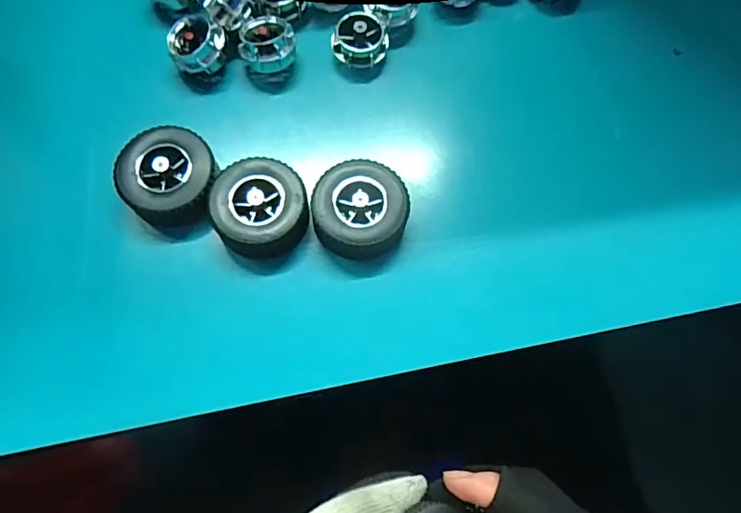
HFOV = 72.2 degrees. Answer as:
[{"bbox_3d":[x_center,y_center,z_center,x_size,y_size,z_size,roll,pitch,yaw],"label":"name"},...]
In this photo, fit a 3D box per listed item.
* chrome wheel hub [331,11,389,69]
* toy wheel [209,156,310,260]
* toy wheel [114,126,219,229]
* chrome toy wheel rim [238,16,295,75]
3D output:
[{"bbox_3d":[-0.004,-0.098,0.229,0.023,0.012,0.024,1,73,-2],"label":"chrome wheel hub"},{"bbox_3d":[-0.044,-0.020,0.202,0.036,0.015,0.037,1,73,-2],"label":"toy wheel"},{"bbox_3d":[-0.080,-0.032,0.204,0.038,0.014,0.038,1,73,-2],"label":"toy wheel"},{"bbox_3d":[-0.045,-0.093,0.225,0.023,0.014,0.020,-4,73,-3],"label":"chrome toy wheel rim"}]

